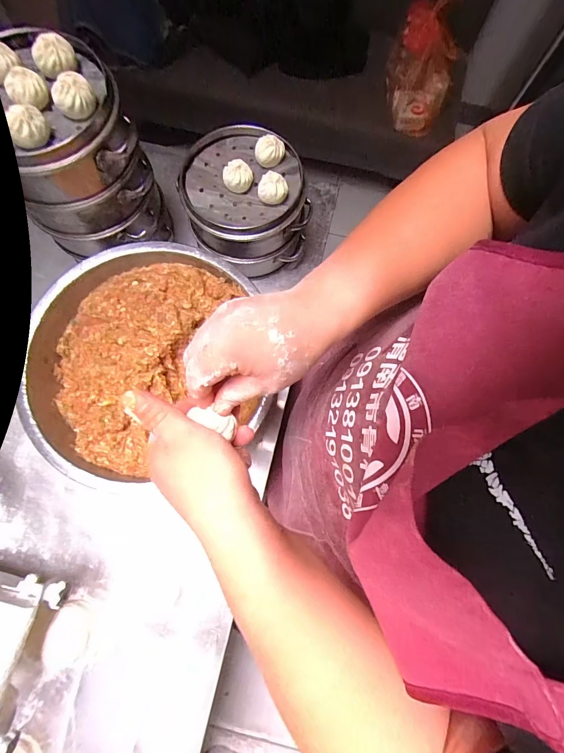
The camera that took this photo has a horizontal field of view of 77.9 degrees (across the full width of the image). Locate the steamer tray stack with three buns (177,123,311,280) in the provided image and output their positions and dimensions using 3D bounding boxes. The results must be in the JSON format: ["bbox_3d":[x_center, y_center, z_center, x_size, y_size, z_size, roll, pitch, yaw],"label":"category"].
[{"bbox_3d":[-0.060,-0.293,0.580,0.183,0.132,0.196,-6,77,-3],"label":"steamer tray stack with three buns"}]

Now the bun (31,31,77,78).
[{"bbox_3d":[-0.271,-0.383,0.415,0.040,0.029,0.040,0,76,-1],"label":"bun"}]

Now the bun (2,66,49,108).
[{"bbox_3d":[-0.296,-0.334,0.402,0.040,0.027,0.040,0,76,-1],"label":"bun"}]

